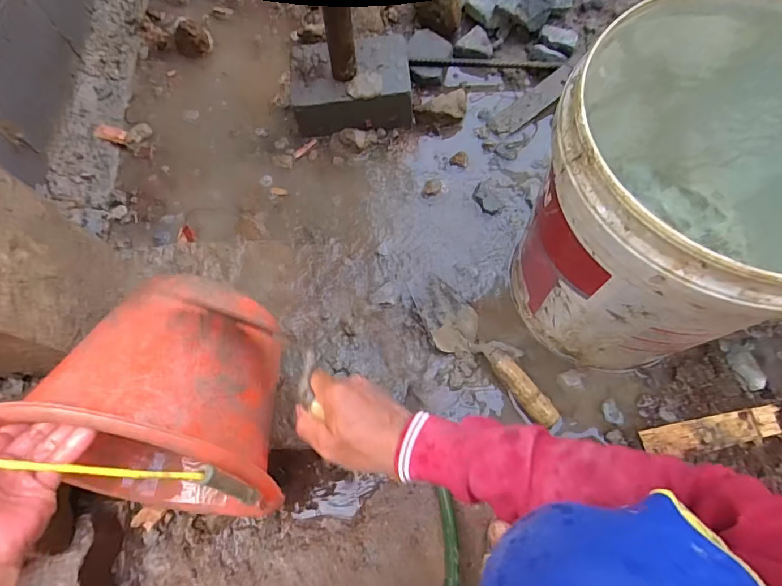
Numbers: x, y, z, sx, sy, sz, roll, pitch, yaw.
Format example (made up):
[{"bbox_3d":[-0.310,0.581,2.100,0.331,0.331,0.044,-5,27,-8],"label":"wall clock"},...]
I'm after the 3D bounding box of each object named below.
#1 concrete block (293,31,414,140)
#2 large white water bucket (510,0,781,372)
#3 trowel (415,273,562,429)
[{"bbox_3d":[-0.071,-0.360,0.799,0.206,0.098,0.146,-12,70,-3],"label":"concrete block"},{"bbox_3d":[0.303,-0.078,0.531,0.291,0.378,0.292,0,68,1],"label":"large white water bucket"},{"bbox_3d":[0.128,0.084,0.655,0.084,0.042,0.272,-34,72,-11],"label":"trowel"}]

